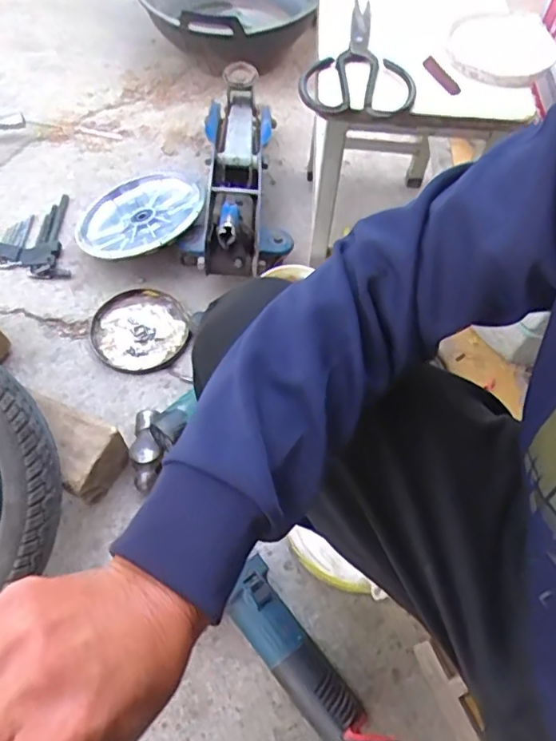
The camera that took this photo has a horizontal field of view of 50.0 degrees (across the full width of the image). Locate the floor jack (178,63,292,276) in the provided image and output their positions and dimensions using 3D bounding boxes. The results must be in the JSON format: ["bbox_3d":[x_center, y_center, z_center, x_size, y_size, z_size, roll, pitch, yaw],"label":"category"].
[{"bbox_3d":[-0.056,-0.318,0.961,0.163,0.120,0.353,7,61,0],"label":"floor jack"}]

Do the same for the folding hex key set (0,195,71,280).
[{"bbox_3d":[-0.406,-0.223,0.979,0.117,0.037,0.174,-8,61,-8],"label":"folding hex key set"}]

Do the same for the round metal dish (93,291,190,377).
[{"bbox_3d":[-0.210,-0.064,0.906,0.139,0.012,0.146,1,60,-2],"label":"round metal dish"}]

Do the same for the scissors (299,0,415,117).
[{"bbox_3d":[0.085,-0.358,0.678,0.120,0.015,0.207,1,60,-3],"label":"scissors"}]

